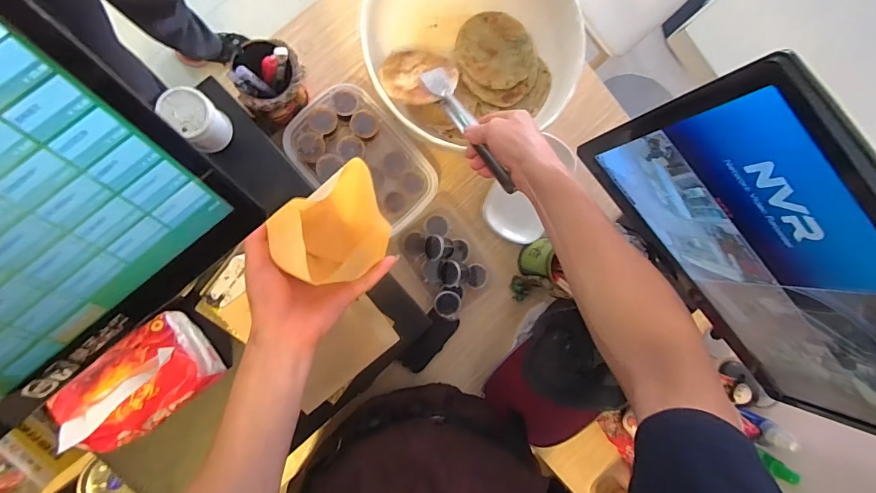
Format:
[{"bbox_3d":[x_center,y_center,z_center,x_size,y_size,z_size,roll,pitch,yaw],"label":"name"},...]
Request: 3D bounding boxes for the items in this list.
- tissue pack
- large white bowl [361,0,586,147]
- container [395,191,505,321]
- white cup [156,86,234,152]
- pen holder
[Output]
[{"bbox_3d":[-0.336,0.157,0.481,0.148,0.060,0.102,-37,96,-7],"label":"tissue pack"},{"bbox_3d":[0.050,-0.303,0.637,0.307,0.101,0.258,-3,91,-9],"label":"large white bowl"},{"bbox_3d":[0.018,0.017,0.675,0.157,0.076,0.161,-42,97,-6],"label":"container"},{"bbox_3d":[-0.277,-0.146,0.493,0.052,0.074,0.058,-42,97,-6],"label":"white cup"},{"bbox_3d":[-0.221,-0.216,0.585,0.081,0.116,0.089,0,91,-9],"label":"pen holder"}]

